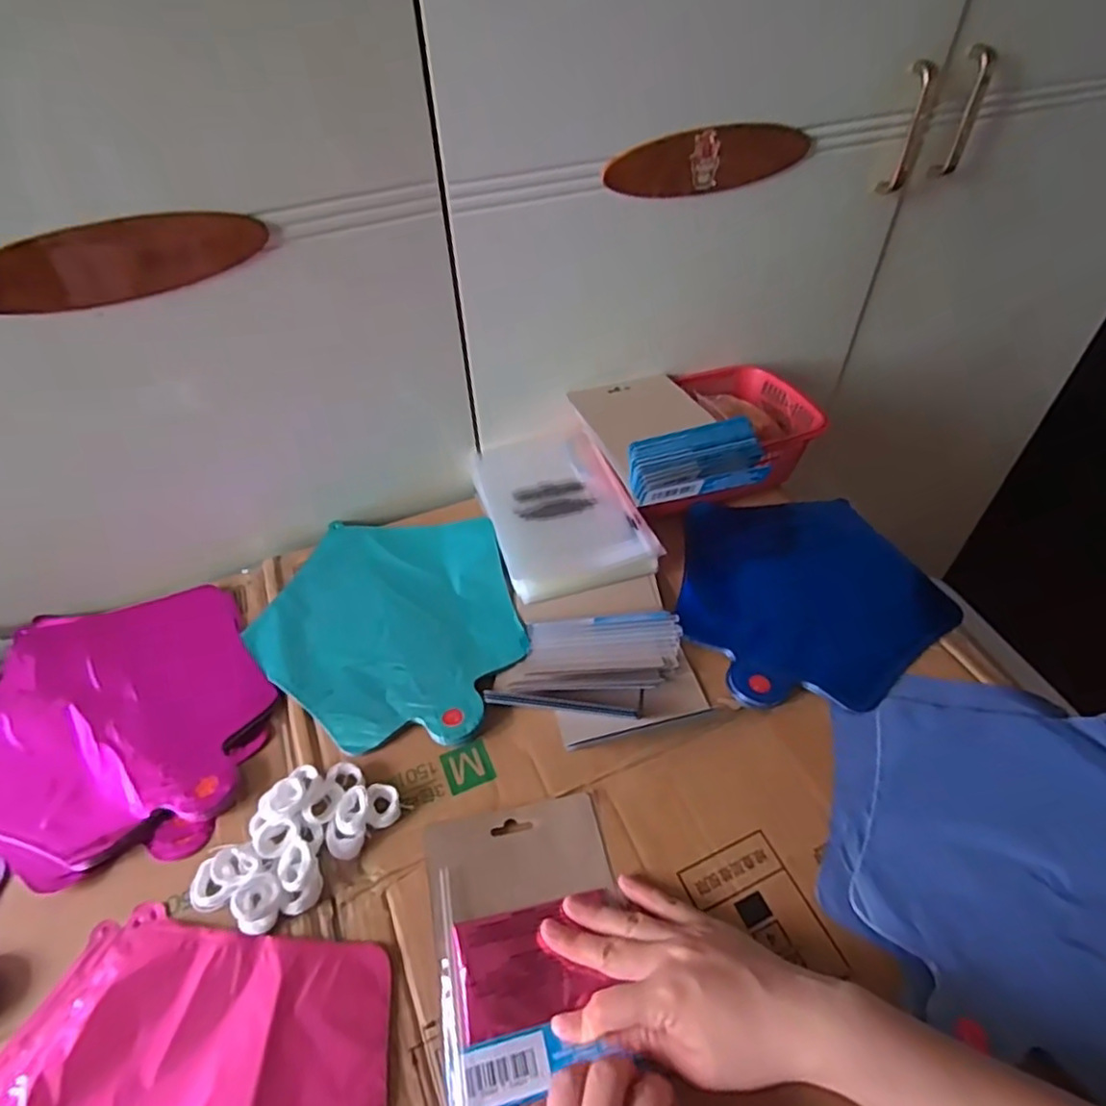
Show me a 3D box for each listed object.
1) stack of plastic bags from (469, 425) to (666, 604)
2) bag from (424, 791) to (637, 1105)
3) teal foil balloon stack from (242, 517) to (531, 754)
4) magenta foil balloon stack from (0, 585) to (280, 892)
[{"bbox_3d":[0.003,-0.045,0.622,0.130,0.029,0.202,-15,47,-12],"label":"stack of plastic bags"},{"bbox_3d":[-0.014,0.228,0.394,0.113,0.019,0.152,-10,46,-7],"label":"bag"},{"bbox_3d":[-0.139,0.056,0.551,0.210,0.014,0.244,-13,47,-10],"label":"teal foil balloon stack"},{"bbox_3d":[-0.334,0.117,0.498,0.234,0.011,0.234,2,46,4],"label":"magenta foil balloon stack"}]

